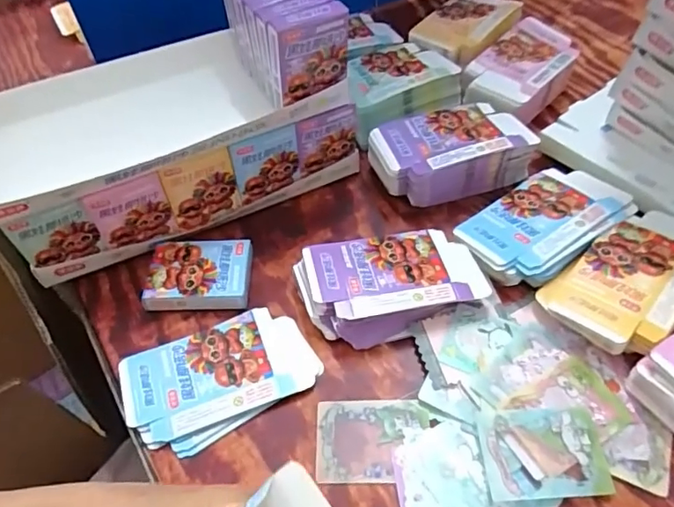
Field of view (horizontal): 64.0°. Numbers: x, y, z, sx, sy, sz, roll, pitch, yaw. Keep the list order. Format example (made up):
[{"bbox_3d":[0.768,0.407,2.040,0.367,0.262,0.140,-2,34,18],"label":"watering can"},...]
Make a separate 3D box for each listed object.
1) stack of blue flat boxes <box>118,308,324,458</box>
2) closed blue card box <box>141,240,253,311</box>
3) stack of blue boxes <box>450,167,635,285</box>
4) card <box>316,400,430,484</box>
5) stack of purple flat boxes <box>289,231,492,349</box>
[{"bbox_3d":[-0.097,0.101,0.450,0.152,0.011,0.097,-23,54,-14],"label":"stack of blue flat boxes"},{"bbox_3d":[-0.128,0.020,0.506,0.095,0.025,0.066,-2,52,2],"label":"closed blue card box"},{"bbox_3d":[0.191,-0.026,0.506,0.148,0.035,0.096,-31,57,-19],"label":"stack of blue boxes"},{"bbox_3d":[0.027,0.144,0.416,0.084,0.004,0.062,-2,52,2],"label":"card"},{"bbox_3d":[0.049,0.027,0.479,0.157,0.038,0.088,-11,52,-5],"label":"stack of purple flat boxes"}]

